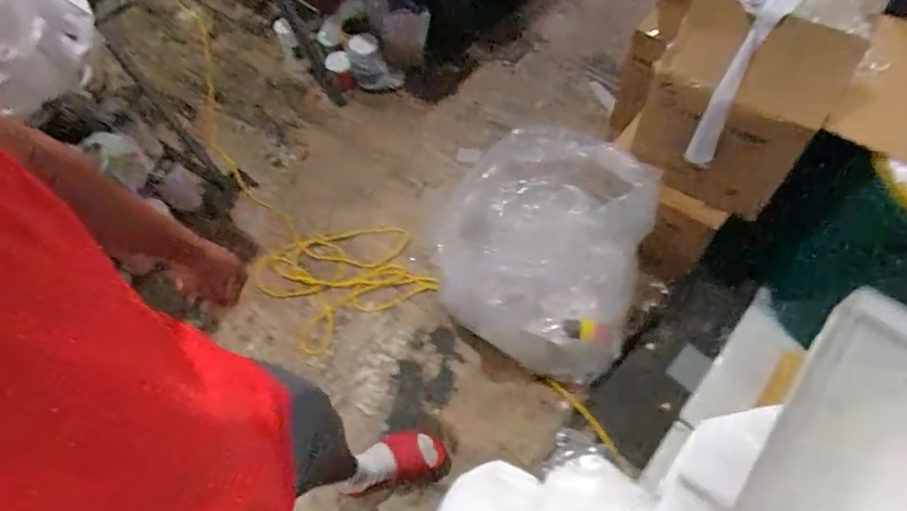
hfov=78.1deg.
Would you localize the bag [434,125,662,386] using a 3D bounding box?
[{"bbox_3d":[0.212,-0.044,1.369,0.462,0.443,0.590,-40,65,-19],"label":"bag"}]

